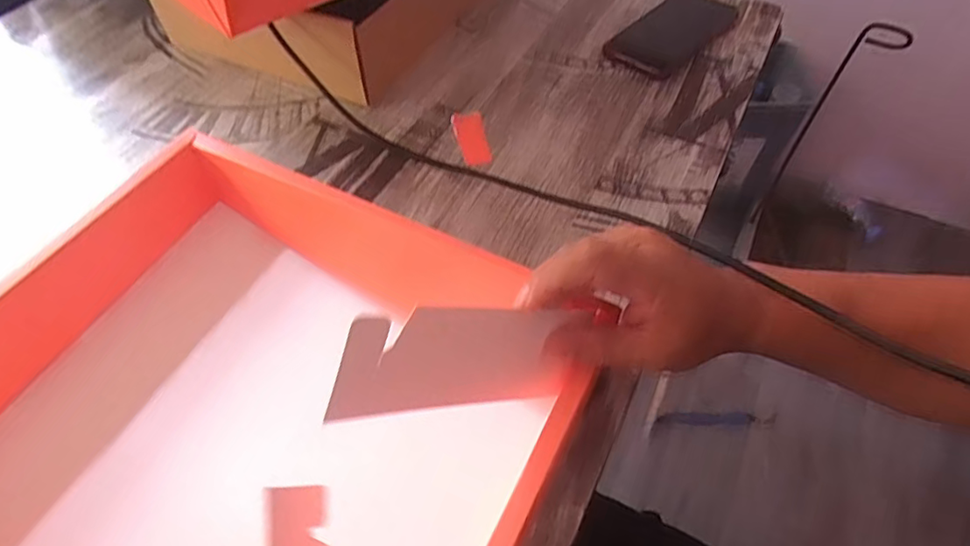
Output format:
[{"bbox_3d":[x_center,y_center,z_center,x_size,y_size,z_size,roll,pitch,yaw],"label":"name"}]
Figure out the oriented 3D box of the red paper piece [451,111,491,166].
[{"bbox_3d":[-0.012,-0.122,0.533,0.028,0.005,0.069,-13,56,-3],"label":"red paper piece"}]

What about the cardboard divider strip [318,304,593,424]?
[{"bbox_3d":[-0.004,0.042,0.290,0.147,0.055,0.007,6,17,-44],"label":"cardboard divider strip"}]

